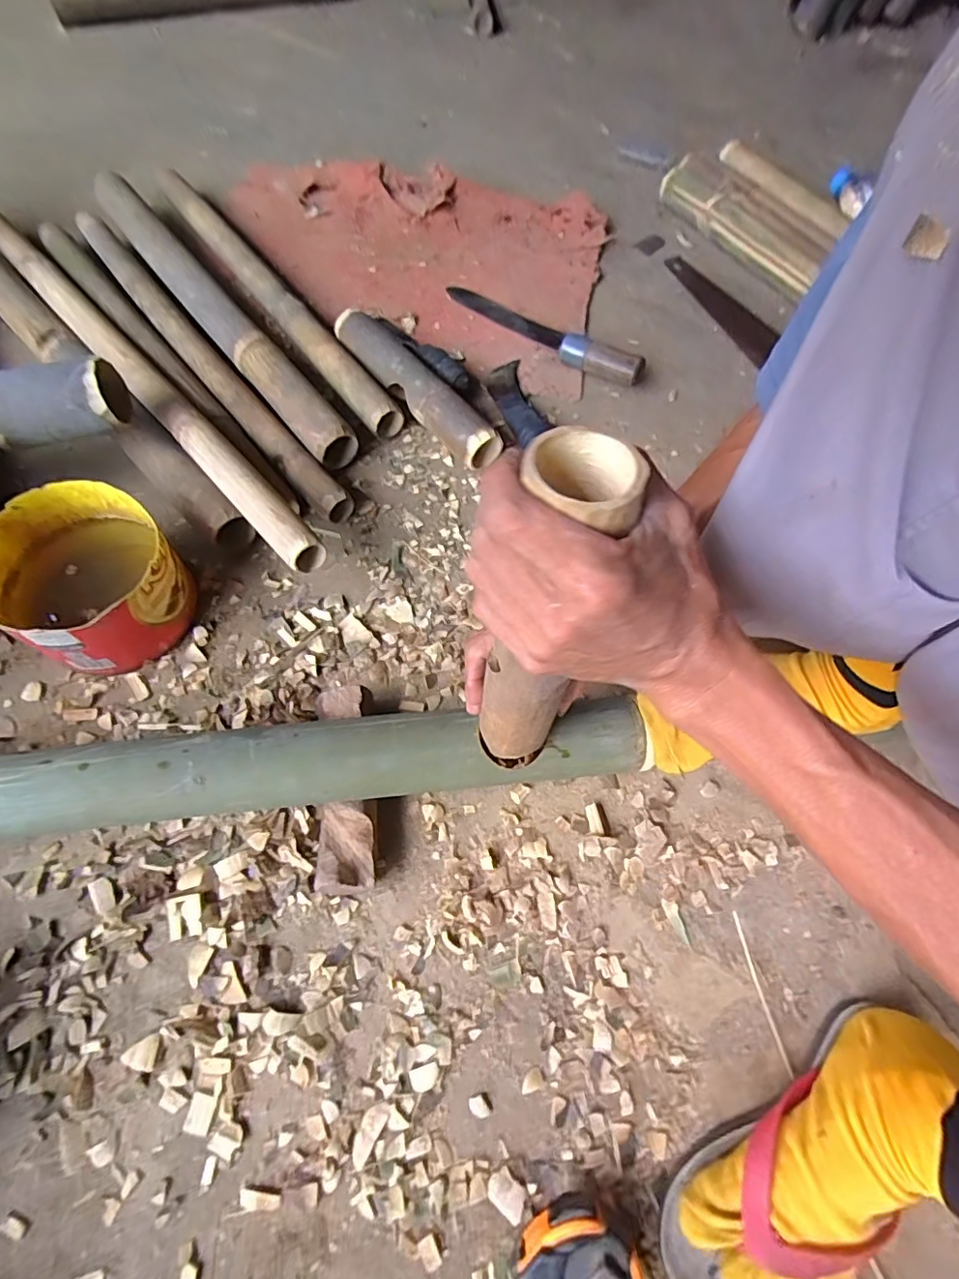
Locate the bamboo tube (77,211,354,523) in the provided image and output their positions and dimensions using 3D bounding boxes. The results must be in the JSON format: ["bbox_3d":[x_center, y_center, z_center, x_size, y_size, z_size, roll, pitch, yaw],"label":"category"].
[{"bbox_3d":[-0.376,-0.384,0.713,0.045,0.044,0.699,-36,71,-19],"label":"bamboo tube"}]

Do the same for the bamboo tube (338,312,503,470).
[{"bbox_3d":[-0.080,-0.313,0.678,0.057,0.048,0.273,-35,70,-19],"label":"bamboo tube"}]

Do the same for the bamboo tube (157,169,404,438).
[{"bbox_3d":[-0.315,-0.513,0.774,0.043,0.046,0.683,-32,70,-18],"label":"bamboo tube"}]

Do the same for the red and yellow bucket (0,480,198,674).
[{"bbox_3d":[-0.355,-0.053,0.504,0.150,0.091,0.141,2,63,-3],"label":"red and yellow bucket"}]

